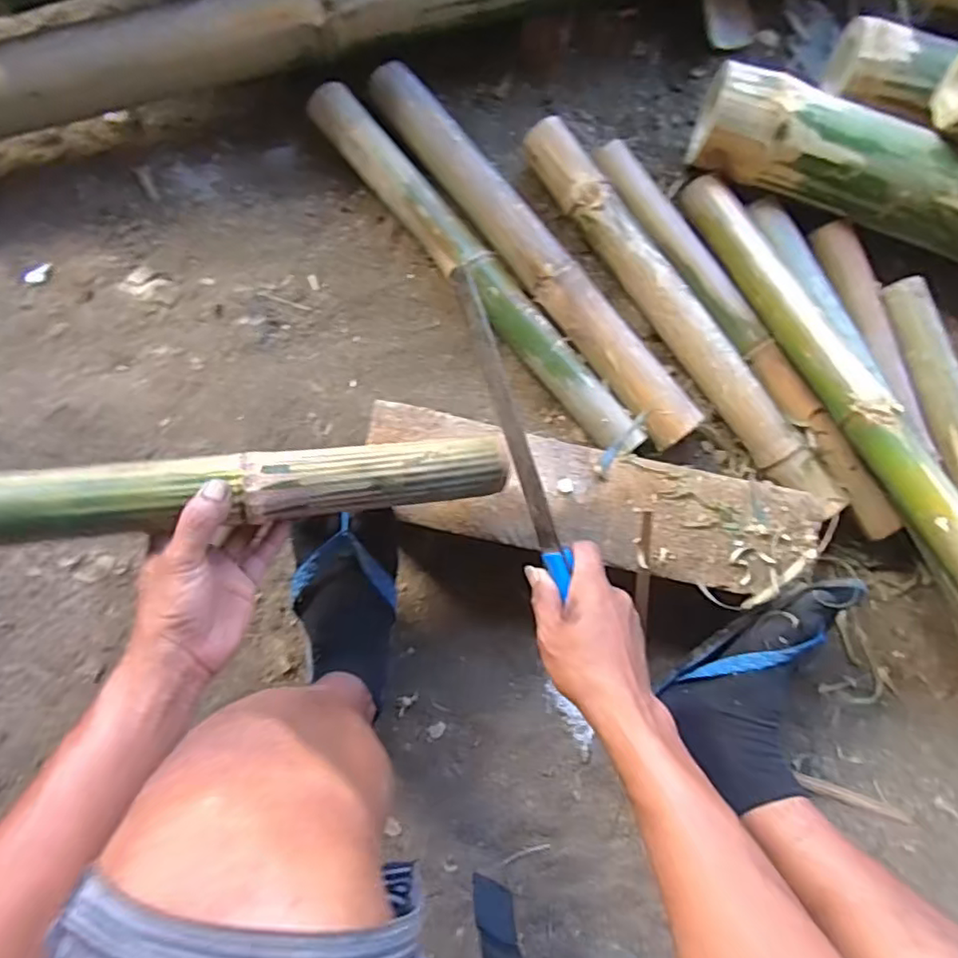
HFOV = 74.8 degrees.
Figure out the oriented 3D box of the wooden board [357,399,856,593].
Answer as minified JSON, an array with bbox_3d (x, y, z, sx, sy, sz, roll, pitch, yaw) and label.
[{"bbox_3d":[0.113,0.023,0.579,0.426,0.020,0.105,11,84,-4],"label":"wooden board"}]

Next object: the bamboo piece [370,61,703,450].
[{"bbox_3d":[0.053,-0.242,0.667,0.050,0.046,0.505,-38,88,-8],"label":"bamboo piece"}]

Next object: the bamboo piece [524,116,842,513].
[{"bbox_3d":[0.203,-0.171,0.667,0.048,0.056,0.484,-33,87,-7],"label":"bamboo piece"}]

